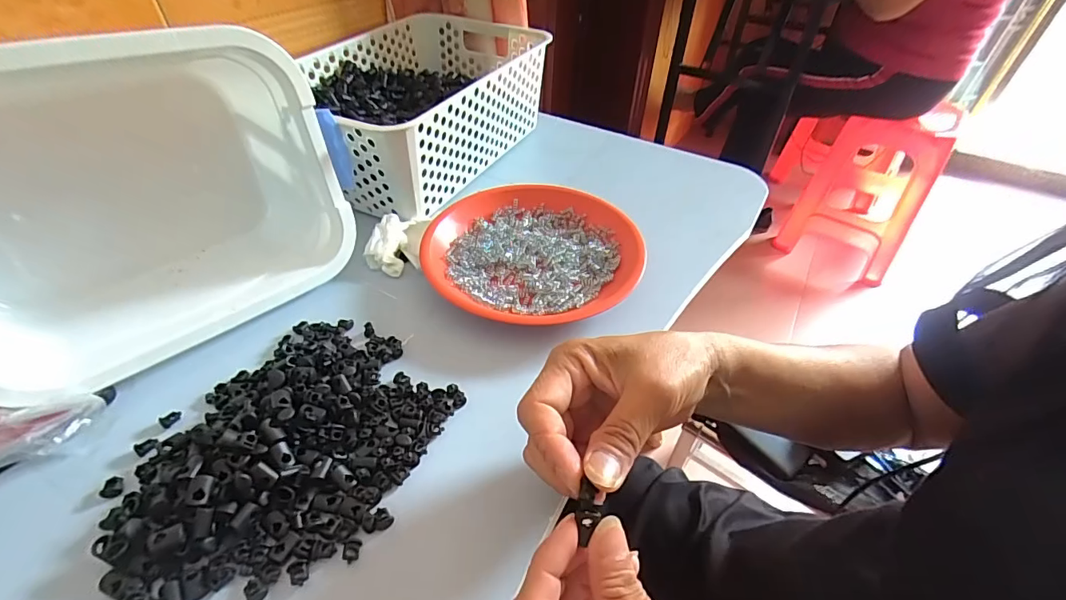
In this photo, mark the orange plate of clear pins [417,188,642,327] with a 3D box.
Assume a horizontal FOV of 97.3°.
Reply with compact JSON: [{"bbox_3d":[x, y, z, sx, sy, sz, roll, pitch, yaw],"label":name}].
[{"bbox_3d":[-0.001,-0.046,0.434,0.189,0.031,0.184,2,44,-2],"label":"orange plate of clear pins"}]

